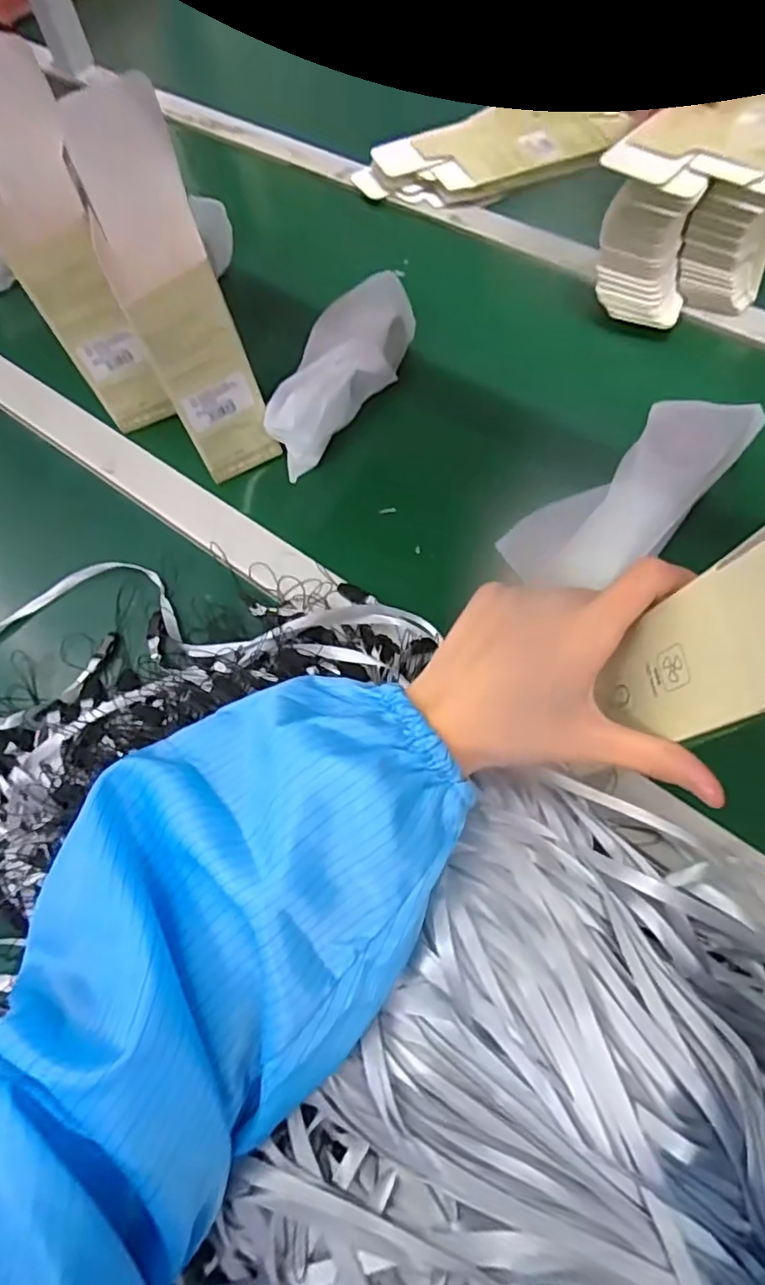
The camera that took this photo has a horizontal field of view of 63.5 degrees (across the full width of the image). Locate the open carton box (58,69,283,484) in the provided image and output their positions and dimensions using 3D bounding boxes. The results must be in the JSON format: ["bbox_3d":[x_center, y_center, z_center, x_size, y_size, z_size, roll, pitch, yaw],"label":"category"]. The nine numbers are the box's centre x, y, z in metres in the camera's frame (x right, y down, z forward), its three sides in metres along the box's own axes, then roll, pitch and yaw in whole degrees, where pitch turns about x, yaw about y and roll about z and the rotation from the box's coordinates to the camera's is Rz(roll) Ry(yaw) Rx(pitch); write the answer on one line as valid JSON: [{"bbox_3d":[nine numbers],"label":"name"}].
[{"bbox_3d":[-0.136,-0.224,0.429,0.068,0.236,0.060,-21,63,-9],"label":"open carton box"}]

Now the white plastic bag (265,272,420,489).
[{"bbox_3d":[-0.031,-0.226,0.521,0.064,0.058,0.191,16,63,11],"label":"white plastic bag"}]

